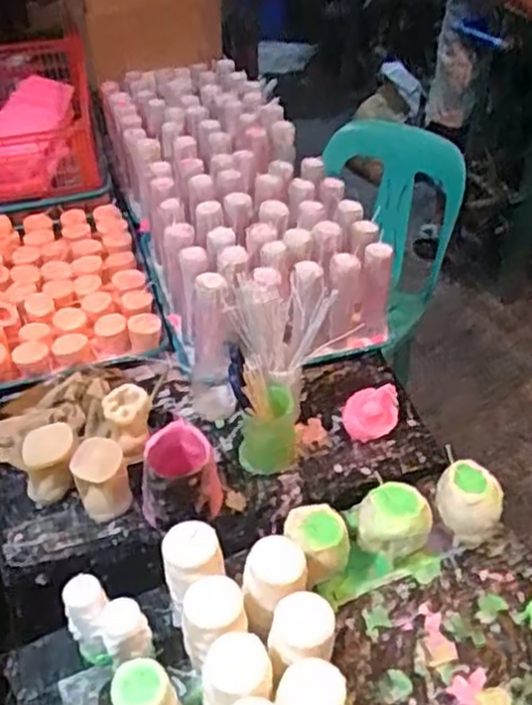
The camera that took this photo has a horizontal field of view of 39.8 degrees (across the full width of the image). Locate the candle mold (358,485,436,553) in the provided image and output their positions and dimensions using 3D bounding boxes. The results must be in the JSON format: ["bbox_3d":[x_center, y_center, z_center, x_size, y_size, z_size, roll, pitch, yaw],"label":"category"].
[{"bbox_3d":[0.145,0.194,0.831,0.077,0.073,0.060,22,46,25],"label":"candle mold"}]

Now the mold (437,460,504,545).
[{"bbox_3d":[0.236,0.177,0.857,0.074,0.070,0.078,13,42,16],"label":"mold"}]

